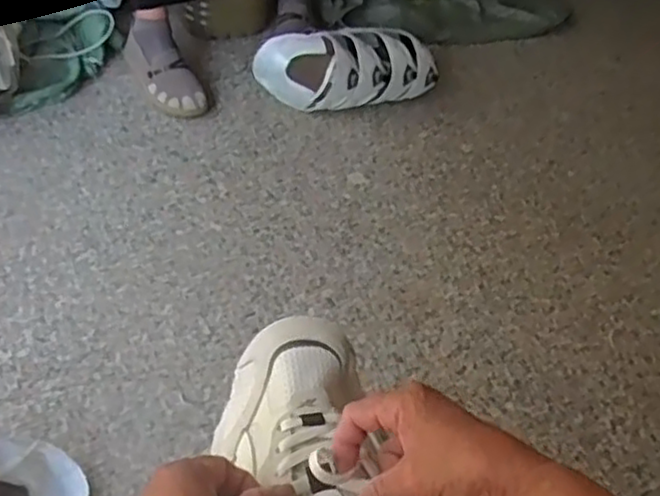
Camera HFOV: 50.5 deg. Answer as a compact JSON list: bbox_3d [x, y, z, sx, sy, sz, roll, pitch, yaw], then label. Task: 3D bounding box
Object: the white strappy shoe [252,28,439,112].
[{"bbox_3d":[0.034,-0.358,1.385,0.363,0.122,0.172,6,47,-5],"label":"white strappy shoe"}]

